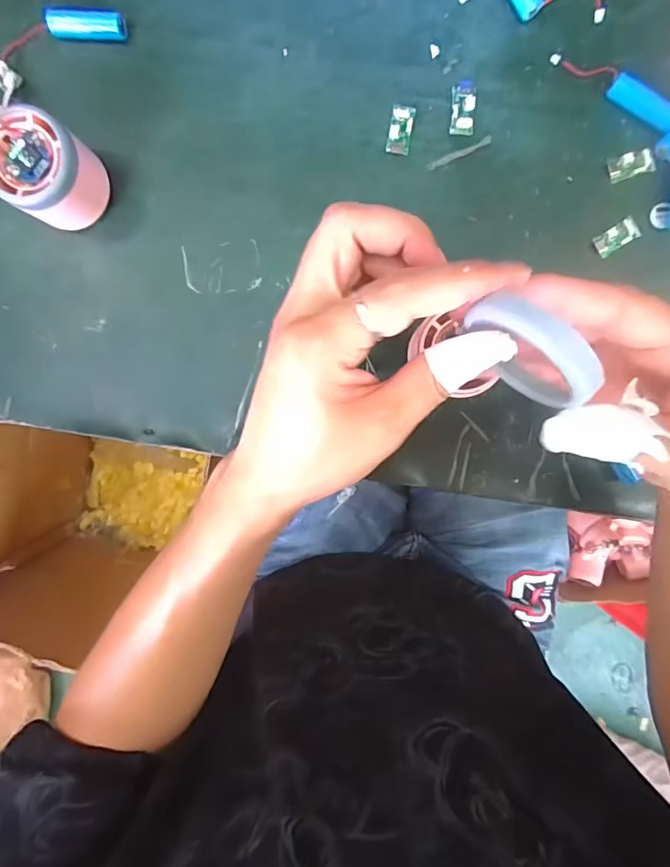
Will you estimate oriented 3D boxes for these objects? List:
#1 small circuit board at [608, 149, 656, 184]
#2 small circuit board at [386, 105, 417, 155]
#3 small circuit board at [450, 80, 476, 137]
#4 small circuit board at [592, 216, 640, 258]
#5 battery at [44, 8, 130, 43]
[{"bbox_3d":[0.199,-0.180,0.312,0.028,0.004,0.015,-16,97,4],"label":"small circuit board"},{"bbox_3d":[0.045,-0.205,0.315,0.016,0.004,0.029,11,98,1],"label":"small circuit board"},{"bbox_3d":[0.086,-0.218,0.312,0.016,0.004,0.034,2,98,2],"label":"small circuit board"},{"bbox_3d":[0.192,-0.134,0.318,0.031,0.004,0.015,-31,95,6],"label":"small circuit board"},{"bbox_3d":[-0.163,-0.268,0.307,0.047,0.015,0.014,-1,97,2],"label":"battery"}]

